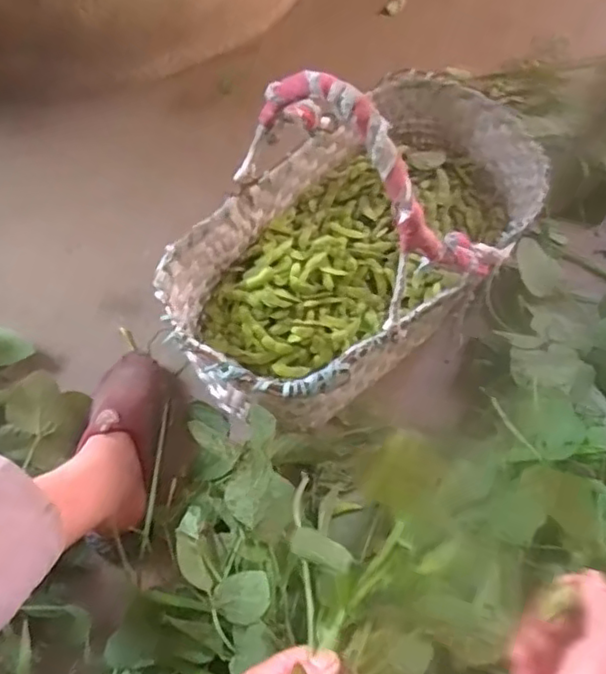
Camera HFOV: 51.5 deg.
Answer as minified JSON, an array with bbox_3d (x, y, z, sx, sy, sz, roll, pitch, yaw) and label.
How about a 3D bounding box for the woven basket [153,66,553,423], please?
[{"bbox_3d":[0.076,-0.162,0.684,0.509,0.328,0.267,-42,68,-17],"label":"woven basket"}]

